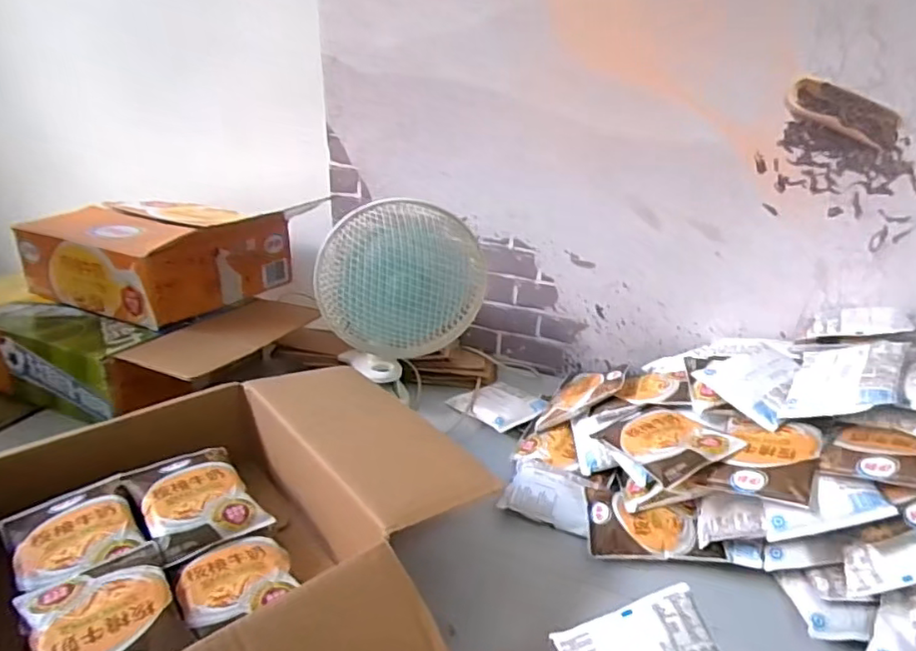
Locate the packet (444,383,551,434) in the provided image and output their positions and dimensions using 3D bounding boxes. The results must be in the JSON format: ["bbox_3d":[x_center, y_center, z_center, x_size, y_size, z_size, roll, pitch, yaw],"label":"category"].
[{"bbox_3d":[0.062,0.111,0.844,0.102,0.021,0.117,-16,30,-34],"label":"packet"}]

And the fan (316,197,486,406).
[{"bbox_3d":[-0.074,-0.038,0.790,0.207,0.262,0.146,-4,25,-12],"label":"fan"}]

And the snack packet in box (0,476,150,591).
[{"bbox_3d":[-0.344,0.183,0.532,0.095,0.019,0.115,-18,31,-37],"label":"snack packet in box"}]

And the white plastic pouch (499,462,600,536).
[{"bbox_3d":[0.103,0.190,0.663,0.094,0.023,0.081,9,25,17],"label":"white plastic pouch"}]

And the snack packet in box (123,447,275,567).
[{"bbox_3d":[-0.256,0.169,0.578,0.095,0.029,0.128,-19,31,-38],"label":"snack packet in box"}]

